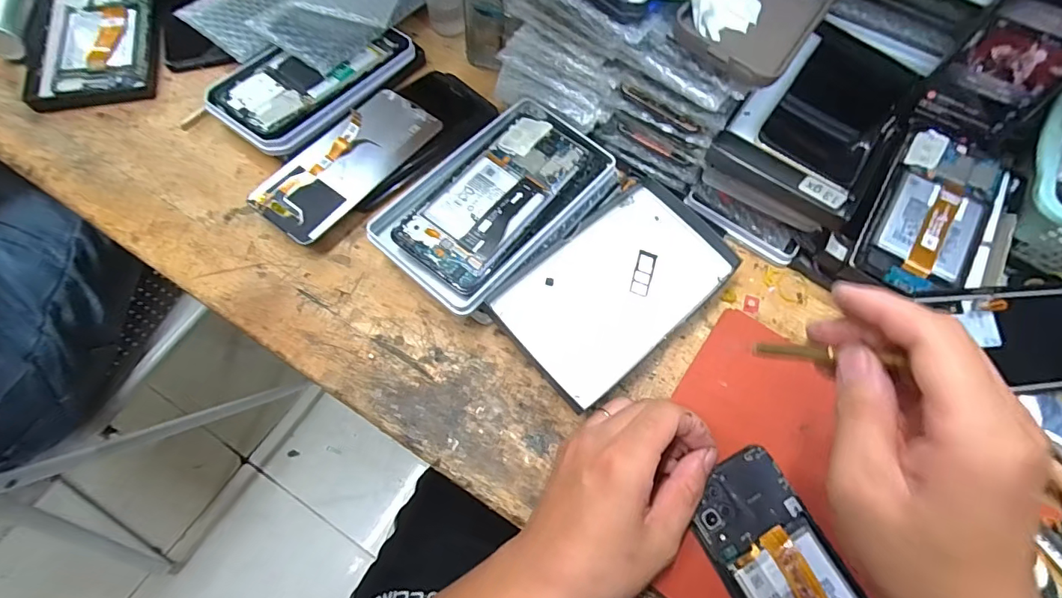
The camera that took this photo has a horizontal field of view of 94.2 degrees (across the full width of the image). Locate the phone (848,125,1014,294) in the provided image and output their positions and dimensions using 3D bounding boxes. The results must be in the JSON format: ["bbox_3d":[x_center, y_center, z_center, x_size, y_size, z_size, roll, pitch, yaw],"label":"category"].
[{"bbox_3d":[0.312,-0.066,0.381,0.078,0.014,0.162,33,68,11],"label":"phone"}]

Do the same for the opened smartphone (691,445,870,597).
[{"bbox_3d":[0.161,0.176,0.298,0.072,0.006,0.157,-24,68,-8],"label":"opened smartphone"}]

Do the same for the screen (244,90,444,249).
[{"bbox_3d":[-0.150,-0.116,0.411,0.065,0.009,0.157,39,69,5],"label":"screen"}]

